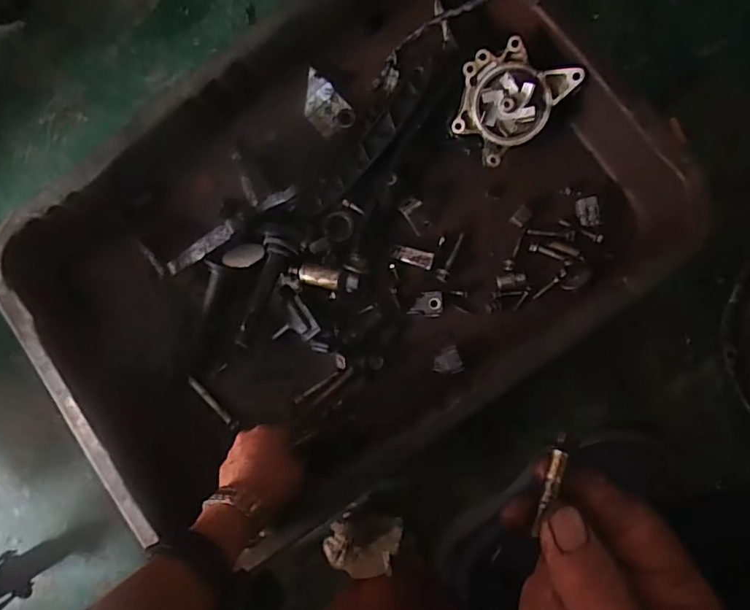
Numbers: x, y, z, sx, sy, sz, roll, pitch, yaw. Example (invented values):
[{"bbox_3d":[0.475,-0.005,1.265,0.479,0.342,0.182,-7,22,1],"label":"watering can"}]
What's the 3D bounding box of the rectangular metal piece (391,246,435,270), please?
[{"bbox_3d":[0.042,-0.054,0.593,0.051,0.007,0.019,19,91,30],"label":"rectangular metal piece"}]

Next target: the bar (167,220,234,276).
[{"bbox_3d":[-0.193,-0.062,0.586,0.095,0.008,0.019,-31,86,17],"label":"bar"}]

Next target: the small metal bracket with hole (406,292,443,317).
[{"bbox_3d":[0.058,-0.001,0.595,0.038,0.007,0.029,2,87,28],"label":"small metal bracket with hole"}]

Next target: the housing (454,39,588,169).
[{"bbox_3d":[0.132,-0.207,0.536,0.097,0.055,0.112,39,121,7],"label":"housing"}]

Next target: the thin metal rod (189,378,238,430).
[{"bbox_3d":[-0.186,0.113,0.609,0.076,0.007,0.009,45,93,4],"label":"thin metal rod"}]

